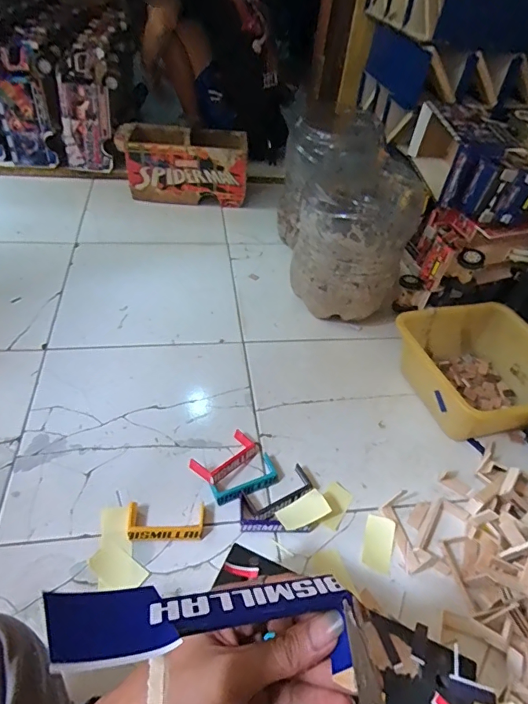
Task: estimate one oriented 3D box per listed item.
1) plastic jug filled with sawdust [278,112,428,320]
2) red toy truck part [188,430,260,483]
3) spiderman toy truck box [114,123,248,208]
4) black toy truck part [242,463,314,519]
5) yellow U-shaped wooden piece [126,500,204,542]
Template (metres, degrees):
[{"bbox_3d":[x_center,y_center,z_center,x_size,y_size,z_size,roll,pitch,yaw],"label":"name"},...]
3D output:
[{"bbox_3d":[0.207,-0.293,1.049,0.285,0.299,0.372,-1,44,-9],"label":"plastic jug filled with sawdust"},{"bbox_3d":[-0.062,0.170,0.749,0.054,0.018,0.123,39,43,26],"label":"red toy truck part"},{"bbox_3d":[-0.243,-0.557,1.359,0.379,0.196,0.148,3,45,-5],"label":"spiderman toy truck box"},{"bbox_3d":[0.025,0.218,0.716,0.110,0.015,0.054,-18,50,-25],"label":"black toy truck part"},{"bbox_3d":[-0.141,0.247,0.665,0.108,0.025,0.053,1,44,-7],"label":"yellow U-shaped wooden piece"}]

